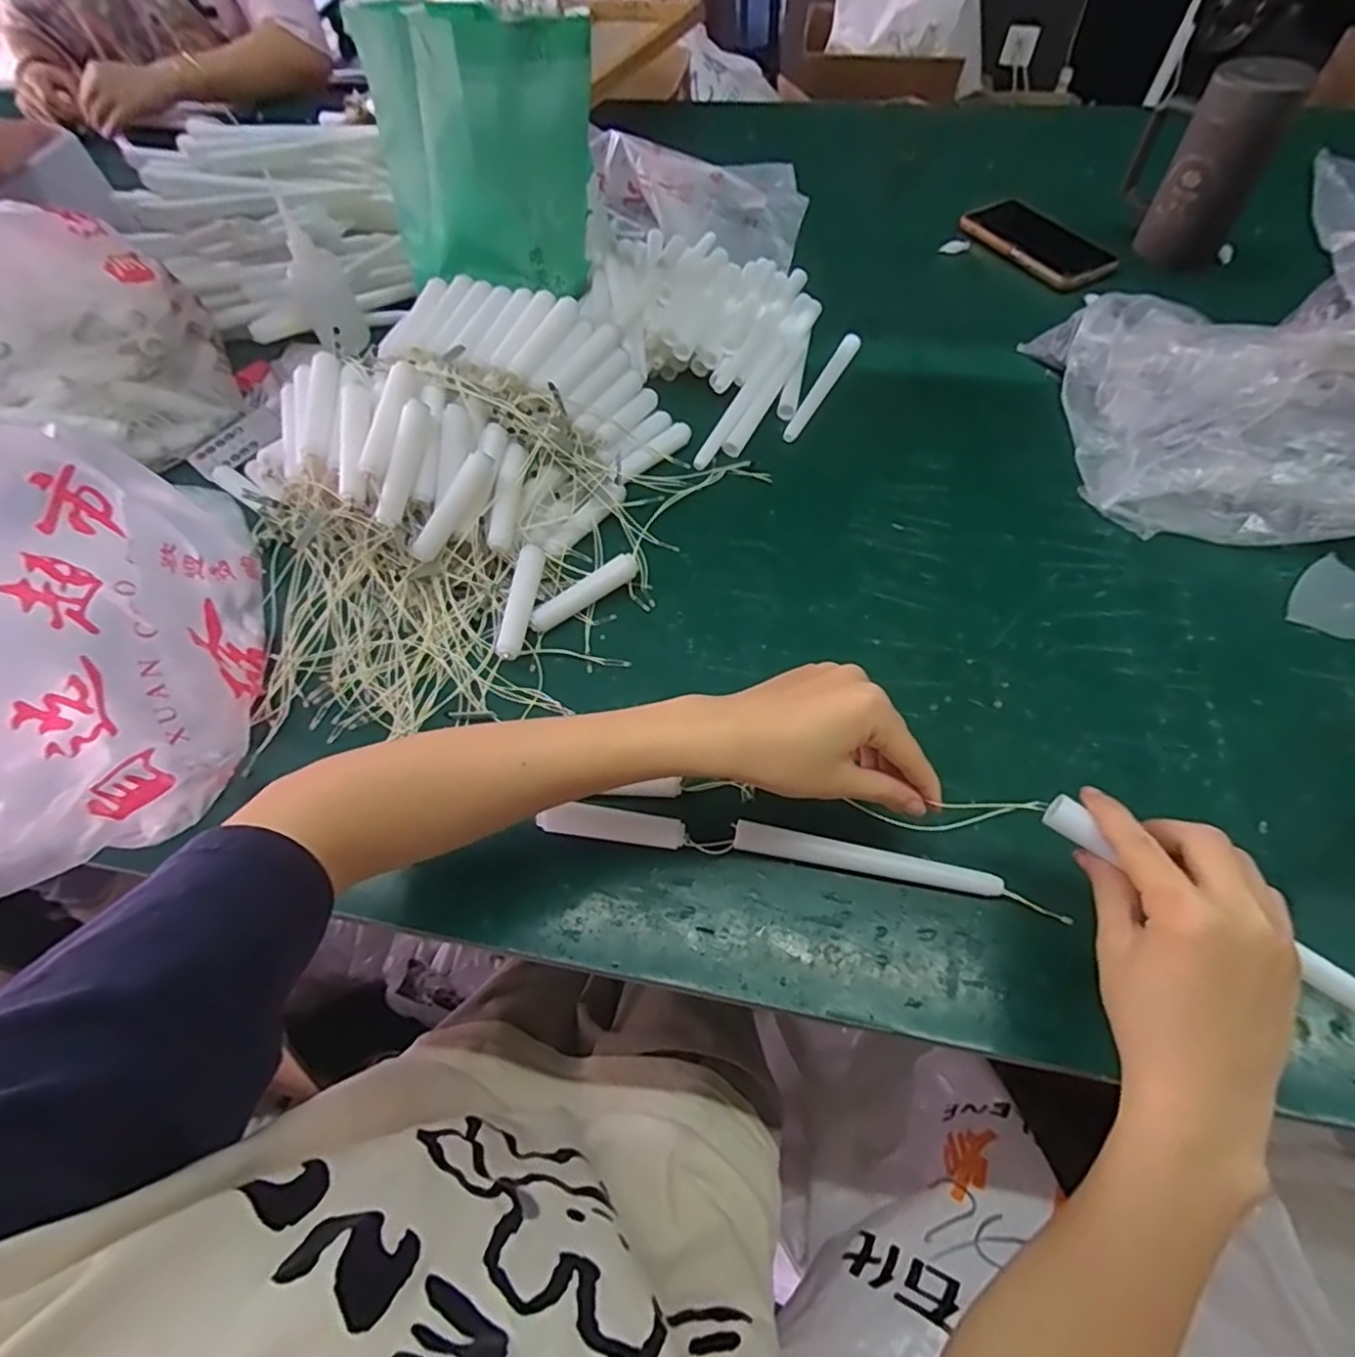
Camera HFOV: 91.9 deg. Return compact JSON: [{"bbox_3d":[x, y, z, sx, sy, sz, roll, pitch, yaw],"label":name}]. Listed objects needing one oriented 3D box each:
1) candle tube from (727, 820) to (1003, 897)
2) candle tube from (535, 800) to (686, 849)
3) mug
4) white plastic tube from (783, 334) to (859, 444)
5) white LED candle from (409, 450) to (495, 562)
[{"bbox_3d":[0.108,0.105,0.380,0.147,0.013,0.016,9,60,8],"label":"candle tube"},{"bbox_3d":[-0.038,0.089,0.397,0.085,0.010,0.019,6,60,6],"label":"candle tube"},{"bbox_3d":[0.526,-0.519,0.658,0.110,0.163,0.069,19,62,13],"label":"mug"},{"bbox_3d":[0.136,-0.272,0.610,0.016,0.009,0.155,25,64,16],"label":"white plastic tube"},{"bbox_3d":[-0.162,-0.123,0.469,0.013,0.017,0.088,35,94,21],"label":"white LED candle"}]

